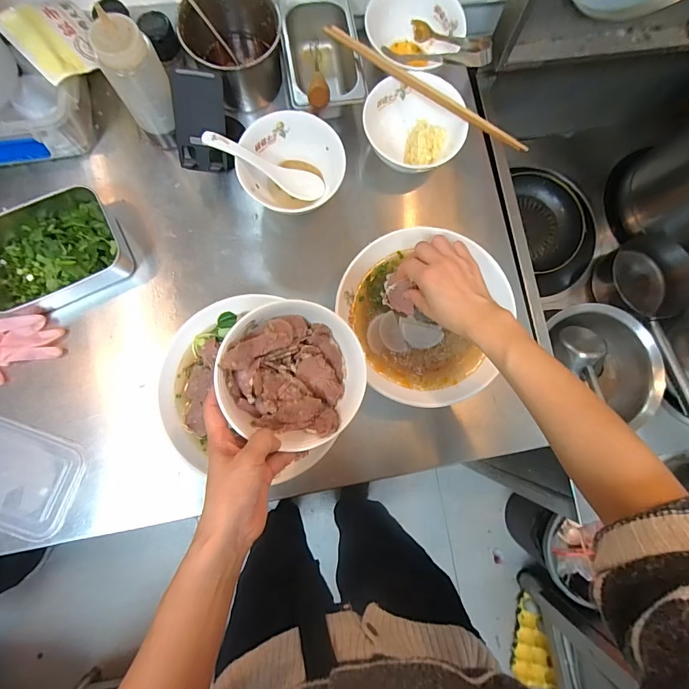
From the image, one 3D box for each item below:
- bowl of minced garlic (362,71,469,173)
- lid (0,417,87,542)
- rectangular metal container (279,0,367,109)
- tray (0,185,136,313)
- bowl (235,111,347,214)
[{"bbox_3d":[0.094,-0.316,0.573,0.130,0.075,0.128,0,81,-3],"label":"bowl of minced garlic"},{"bbox_3d":[-0.445,0.173,0.513,0.182,0.016,0.129,19,81,0],"label":"lid"},{"bbox_3d":[-0.034,-0.427,0.604,0.110,0.080,0.190,-8,82,-4],"label":"rectangular metal container"},{"bbox_3d":[-0.409,-0.130,0.540,0.191,0.060,0.147,-23,83,-6],"label":"tray"},{"bbox_3d":[-0.078,-0.254,0.553,0.135,0.065,0.127,0,81,-3],"label":"bowl"}]

